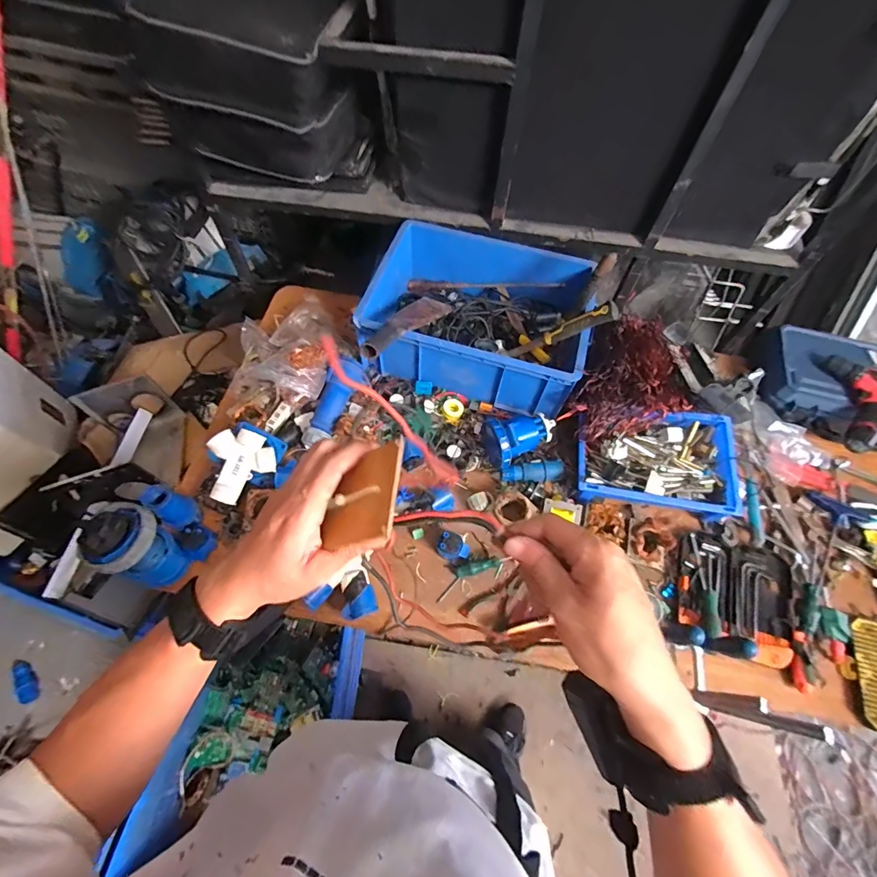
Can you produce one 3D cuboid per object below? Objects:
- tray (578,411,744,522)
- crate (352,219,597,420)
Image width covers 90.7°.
[{"bbox_3d":[0.448,0.041,0.899,0.323,0.065,0.207,7,61,1],"label":"tray"},{"bbox_3d":[0.099,-0.308,1.035,0.468,0.163,0.409,14,62,5],"label":"crate"}]

